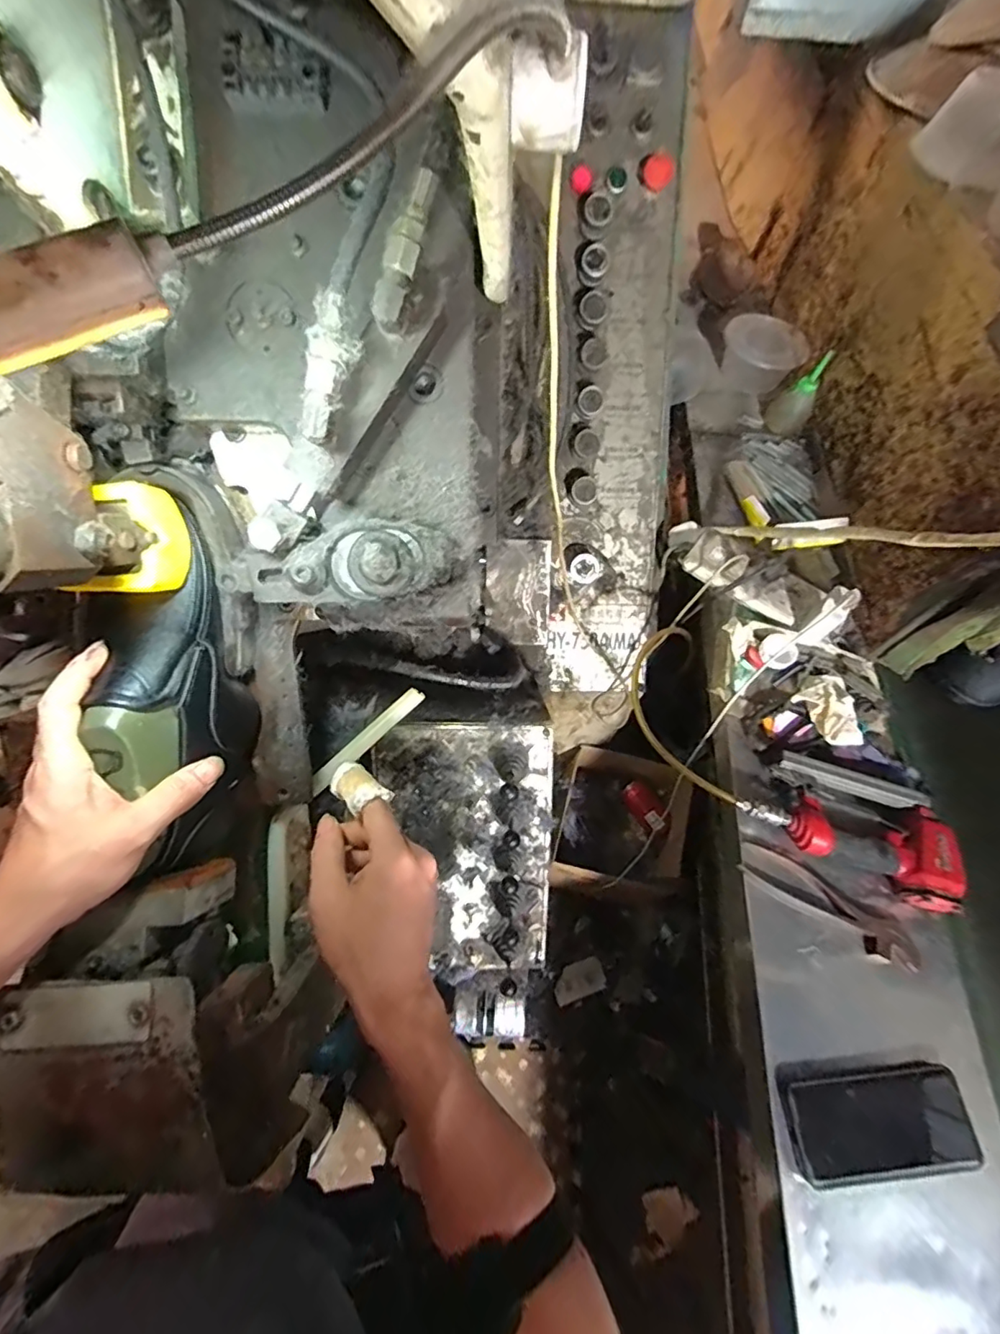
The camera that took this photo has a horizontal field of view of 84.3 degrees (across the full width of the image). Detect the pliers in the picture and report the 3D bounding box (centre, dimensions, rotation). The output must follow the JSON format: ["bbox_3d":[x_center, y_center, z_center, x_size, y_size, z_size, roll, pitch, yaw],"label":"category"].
[{"bbox_3d":[0.373,0.264,0.620,0.199,0.026,0.059,32,67,14],"label":"pliers"}]

